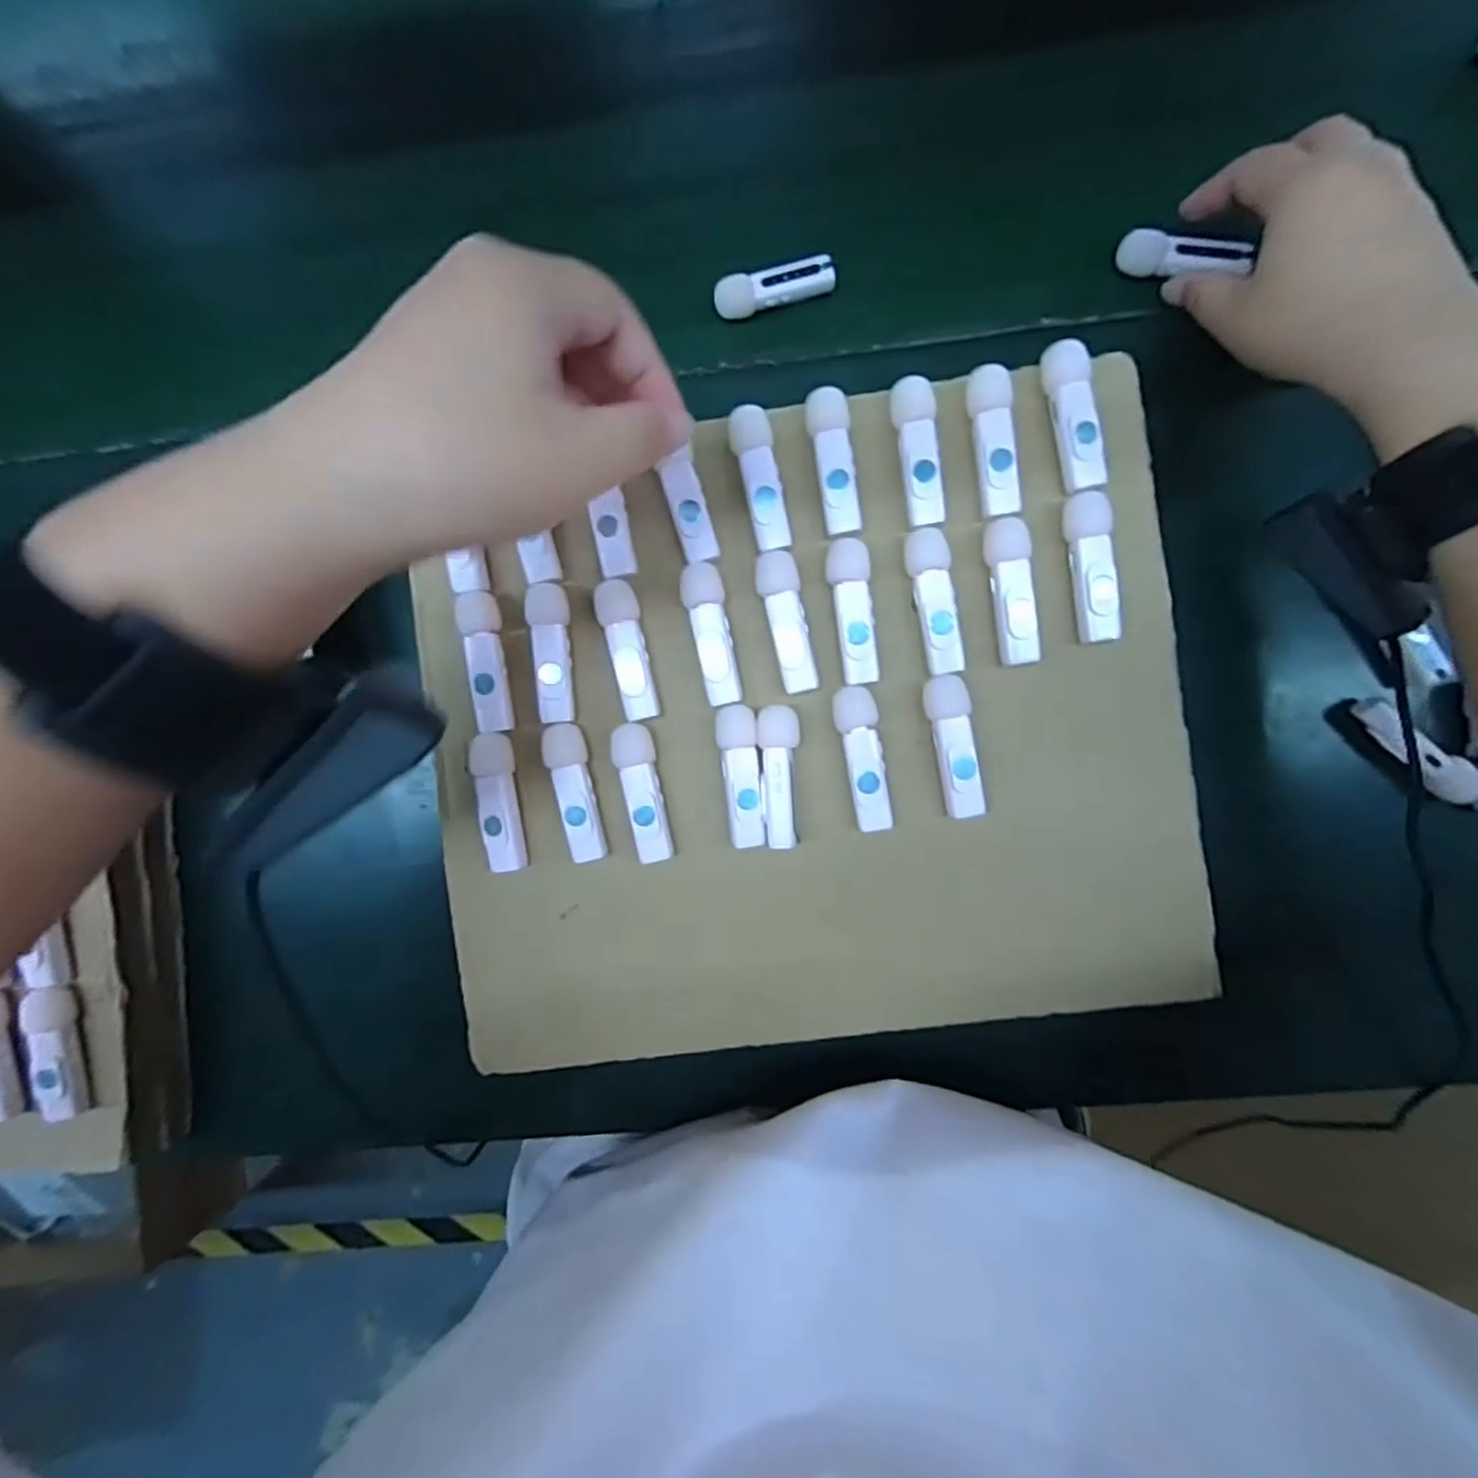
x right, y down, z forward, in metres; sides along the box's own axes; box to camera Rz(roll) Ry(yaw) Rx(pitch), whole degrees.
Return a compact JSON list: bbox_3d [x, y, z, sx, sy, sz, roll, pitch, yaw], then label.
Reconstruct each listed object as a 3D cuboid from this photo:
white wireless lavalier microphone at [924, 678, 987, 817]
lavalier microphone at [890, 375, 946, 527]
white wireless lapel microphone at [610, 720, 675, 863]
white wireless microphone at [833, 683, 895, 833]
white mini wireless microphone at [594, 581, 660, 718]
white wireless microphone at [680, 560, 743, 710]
[{"bbox_3d":[0.096,0.004,0.299,0.019,0.016,0.062,-7,86,3],"label":"white wireless lavalier microphone"},{"bbox_3d":[0.081,-0.128,0.299,0.019,0.017,0.064,-4,86,3],"label":"lavalier microphone"},{"bbox_3d":[-0.045,0.026,0.309,0.018,0.018,0.063,-11,86,3],"label":"white wireless lapel microphone"},{"bbox_3d":[0.056,0.009,0.303,0.019,0.013,0.064,-7,86,3],"label":"white wireless microphone"},{"bbox_3d":[-0.051,-0.041,0.309,0.018,0.016,0.064,-15,86,3],"label":"white mini wireless microphone"},{"bbox_3d":[-0.012,-0.048,0.308,0.019,0.019,0.064,-10,86,3],"label":"white wireless microphone"}]

